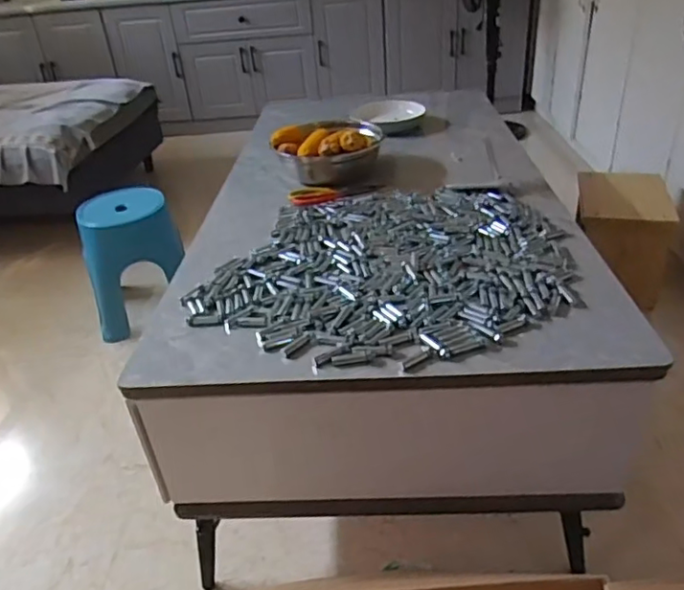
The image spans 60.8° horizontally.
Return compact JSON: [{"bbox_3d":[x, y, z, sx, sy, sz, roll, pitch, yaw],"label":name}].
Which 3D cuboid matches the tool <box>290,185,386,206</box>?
[{"bbox_3d":[-0.015,-0.217,1.215,0.190,0.009,0.074,-13,33,-11],"label":"tool"}]

